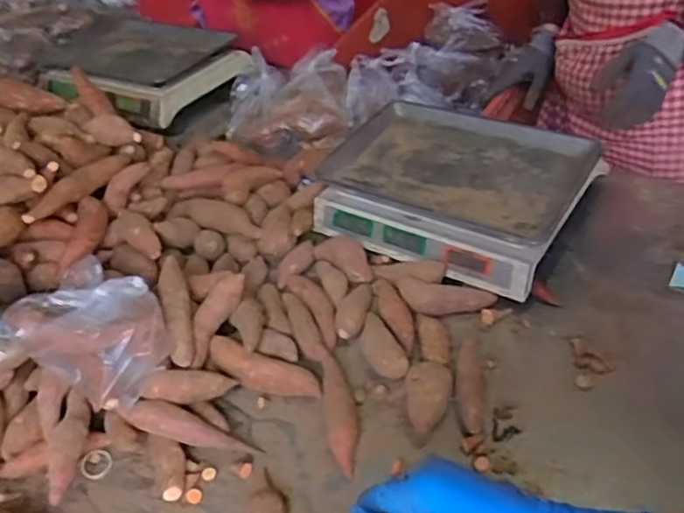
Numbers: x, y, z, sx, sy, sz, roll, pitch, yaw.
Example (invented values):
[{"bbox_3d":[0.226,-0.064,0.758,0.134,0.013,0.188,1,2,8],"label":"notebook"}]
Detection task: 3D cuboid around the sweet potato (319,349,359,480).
[{"bbox_3d":[-0.002,0.167,0.735,0.031,0.025,0.153,-8,38,-3],"label":"sweet potato"}]

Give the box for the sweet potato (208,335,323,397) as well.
[{"bbox_3d":[-0.088,0.129,0.770,0.132,0.034,0.038,20,42,5],"label":"sweet potato"}]

